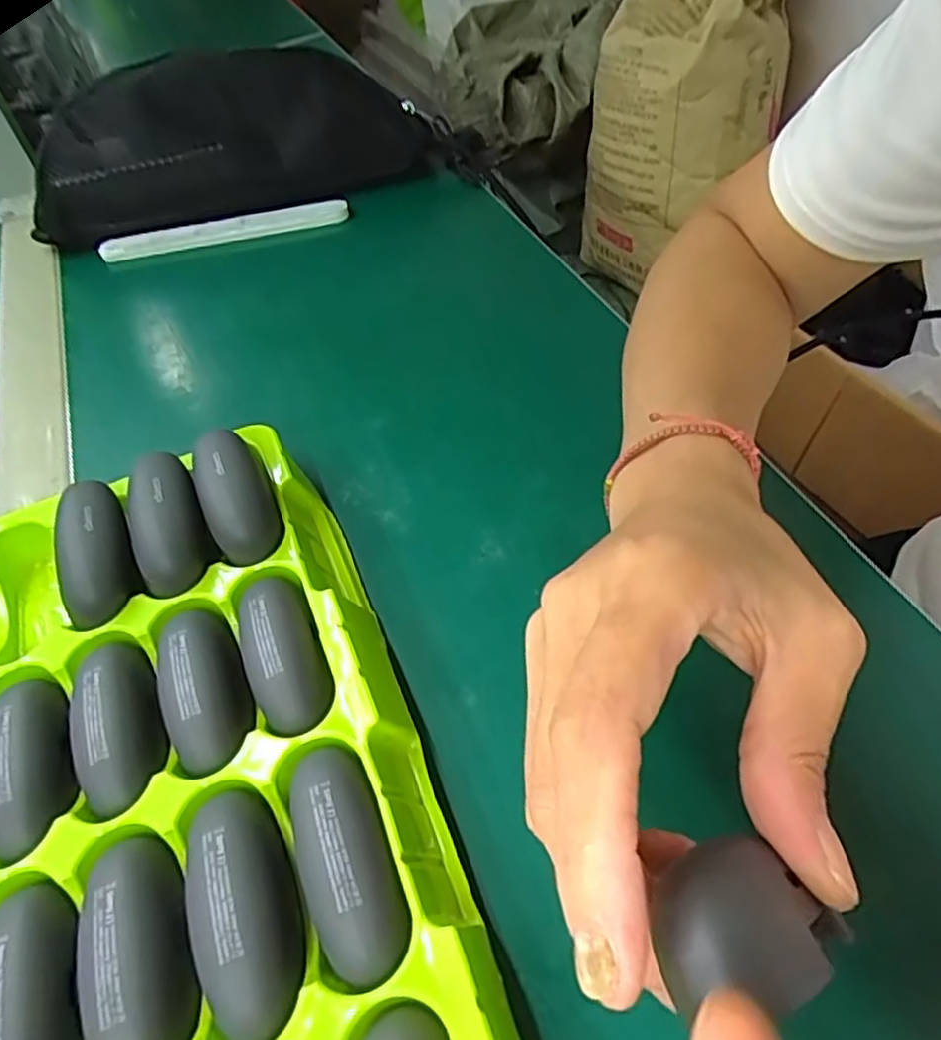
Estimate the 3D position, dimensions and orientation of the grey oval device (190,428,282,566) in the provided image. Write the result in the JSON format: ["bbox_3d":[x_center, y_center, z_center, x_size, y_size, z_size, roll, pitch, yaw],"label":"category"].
[{"bbox_3d":[-0.095,-0.013,0.280,0.026,0.021,0.062,-17,68,-15],"label":"grey oval device"}]

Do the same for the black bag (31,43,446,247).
[{"bbox_3d":[-0.170,-0.279,0.501,0.286,0.098,0.052,-12,51,-1],"label":"black bag"}]

